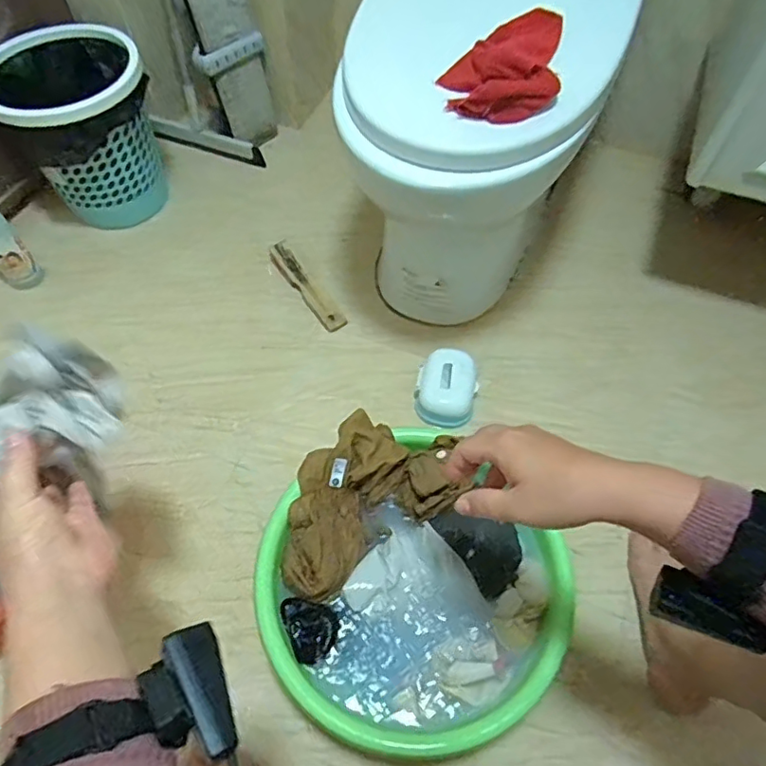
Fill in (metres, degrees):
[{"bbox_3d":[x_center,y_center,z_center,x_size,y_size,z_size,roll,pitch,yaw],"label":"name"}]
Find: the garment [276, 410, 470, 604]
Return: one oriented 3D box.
[{"bbox_3d":[-0.026,0.134,0.722,0.255,0.056,0.155,-30,66,-18],"label":"garment"}]

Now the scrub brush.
[{"bbox_3d":[-0.141,-0.176,1.042,0.040,0.030,0.211,-32,64,-19],"label":"scrub brush"}]

